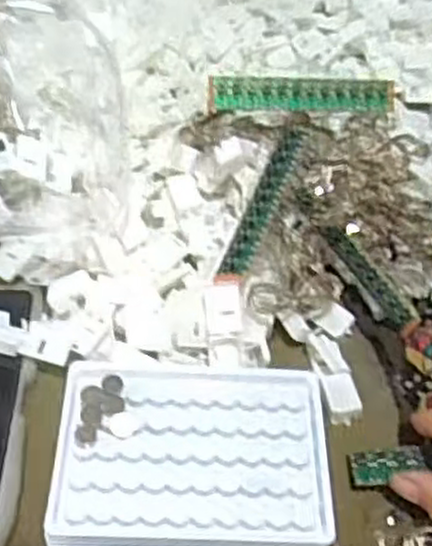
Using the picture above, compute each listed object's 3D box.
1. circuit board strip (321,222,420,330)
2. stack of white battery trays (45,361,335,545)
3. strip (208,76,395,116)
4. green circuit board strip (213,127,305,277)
[{"bbox_3d":[0.090,0.001,0.454,0.007,0.018,0.074,-29,70,-27],"label":"circuit board strip"},{"bbox_3d":[-0.012,0.090,0.384,0.129,0.025,0.105,2,48,-3],"label":"stack of white battery trays"},{"bbox_3d":[0.058,-0.120,0.513,0.126,0.021,0.014,-3,48,-8],"label":"strip"},{"bbox_3d":[0.029,-0.043,0.451,0.017,0.013,0.109,19,65,12],"label":"green circuit board strip"}]

